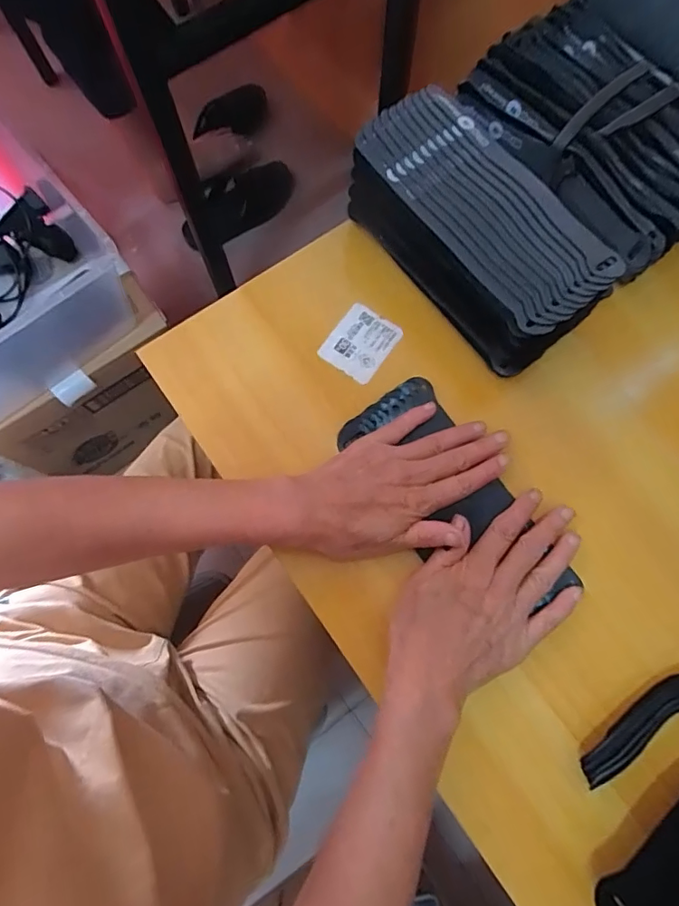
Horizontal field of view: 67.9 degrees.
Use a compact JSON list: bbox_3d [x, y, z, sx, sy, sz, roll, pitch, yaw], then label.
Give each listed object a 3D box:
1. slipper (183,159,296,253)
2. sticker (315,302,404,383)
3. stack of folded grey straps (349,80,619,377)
[{"bbox_3d":[-0.209,-0.500,1.022,0.245,0.061,0.100,-28,77,-6],"label":"slipper"},{"bbox_3d":[0.017,-0.090,0.414,0.049,0.004,0.058,35,79,9],"label":"sticker"},{"bbox_3d":[0.100,-0.164,0.382,0.111,0.066,0.204,-29,77,-6],"label":"stack of folded grey straps"}]

